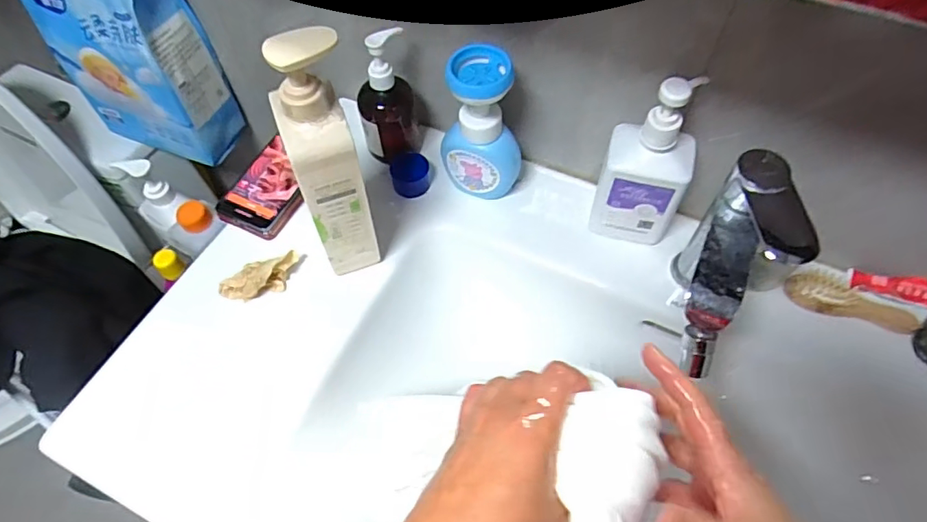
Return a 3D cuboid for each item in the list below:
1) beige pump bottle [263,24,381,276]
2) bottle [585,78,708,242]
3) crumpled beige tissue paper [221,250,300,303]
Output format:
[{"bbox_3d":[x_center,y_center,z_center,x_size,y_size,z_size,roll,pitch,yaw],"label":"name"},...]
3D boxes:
[{"bbox_3d":[-0.119,-0.078,0.502,0.062,0.267,0.056,-19,60,-11],"label":"beige pump bottle"},{"bbox_3d":[0.181,-0.090,0.539,0.081,0.204,0.051,13,60,9],"label":"bottle"},{"bbox_3d":[-0.213,0.019,0.581,0.084,0.038,0.027,-27,62,-15],"label":"crumpled beige tissue paper"}]

